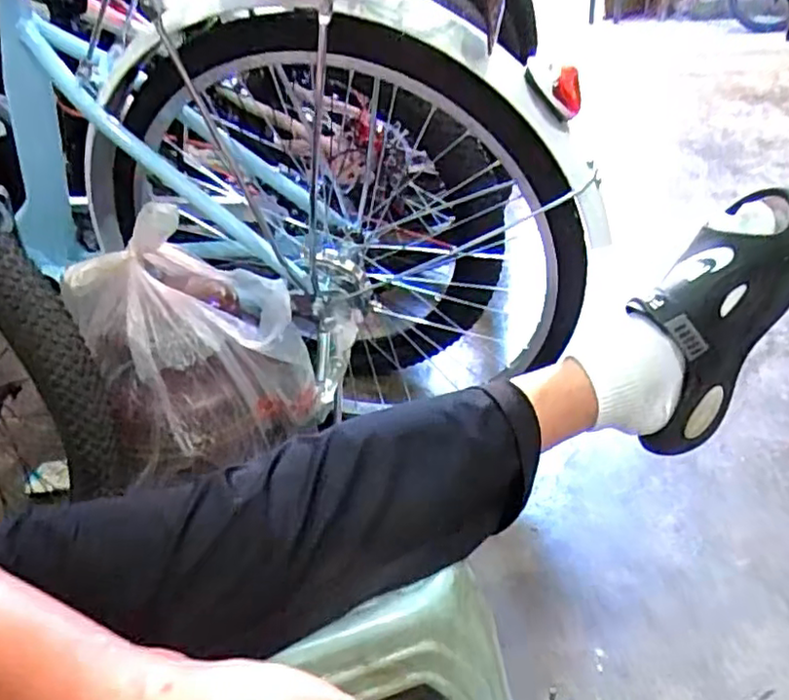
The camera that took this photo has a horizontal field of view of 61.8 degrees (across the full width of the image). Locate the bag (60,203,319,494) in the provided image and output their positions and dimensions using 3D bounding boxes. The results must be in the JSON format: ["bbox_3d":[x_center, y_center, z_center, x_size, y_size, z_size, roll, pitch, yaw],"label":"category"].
[{"bbox_3d":[-0.215,-0.013,0.678,0.162,0.212,0.207,24,46,37],"label":"bag"}]

